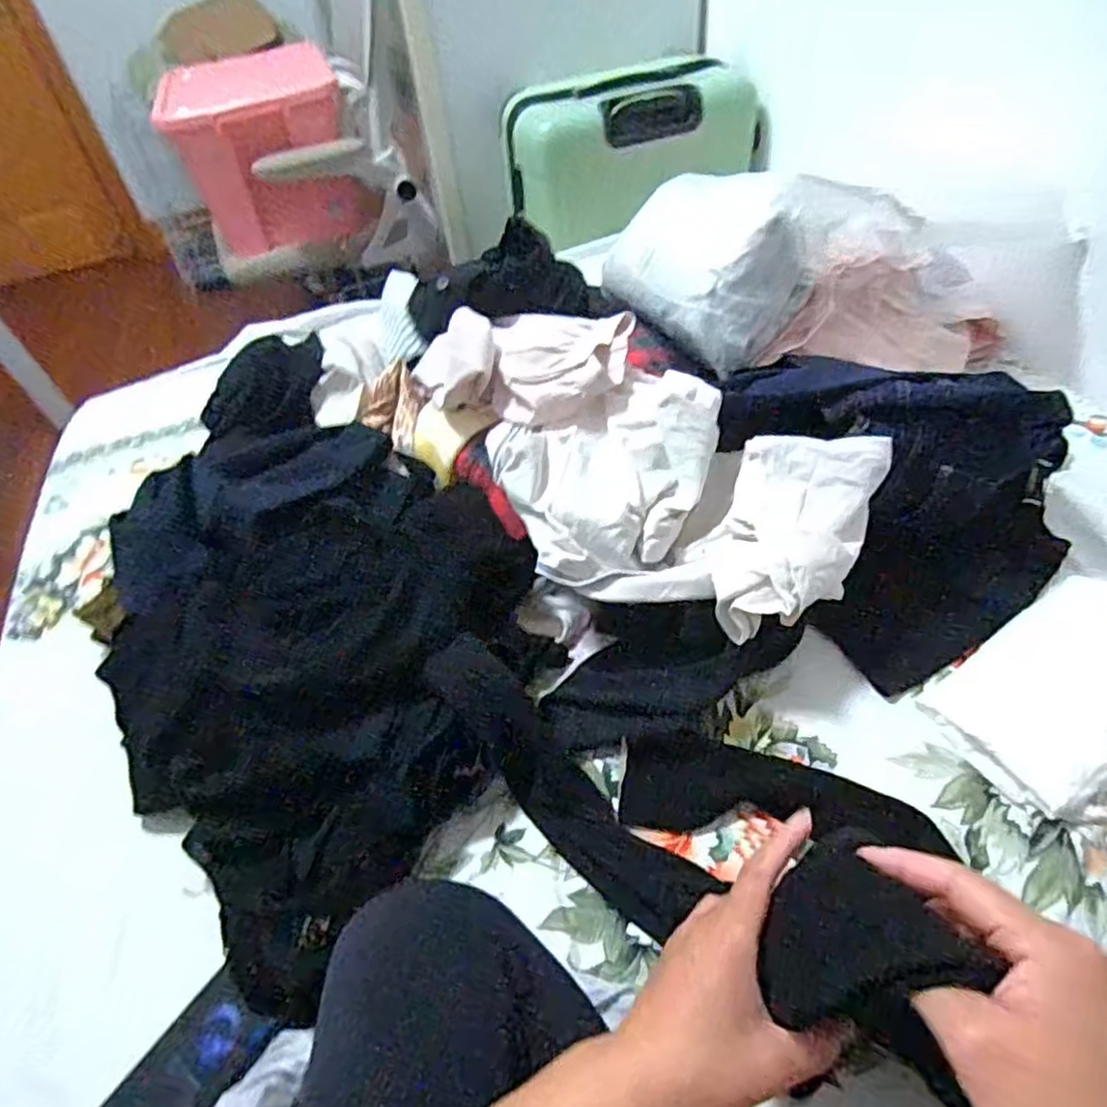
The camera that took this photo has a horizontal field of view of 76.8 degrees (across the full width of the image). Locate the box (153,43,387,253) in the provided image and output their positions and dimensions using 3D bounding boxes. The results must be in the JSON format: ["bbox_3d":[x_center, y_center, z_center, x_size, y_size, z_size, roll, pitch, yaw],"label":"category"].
[{"bbox_3d":[-0.596,-0.830,1.488,0.360,0.325,0.206,-24,49,-15],"label":"box"}]

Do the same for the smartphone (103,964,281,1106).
[{"bbox_3d":[-0.280,0.400,0.517,0.080,0.007,0.144,25,60,23],"label":"smartphone"}]

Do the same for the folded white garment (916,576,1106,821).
[{"bbox_3d":[0.483,0.116,0.645,0.262,0.044,0.150,-30,51,-20],"label":"folded white garment"}]

